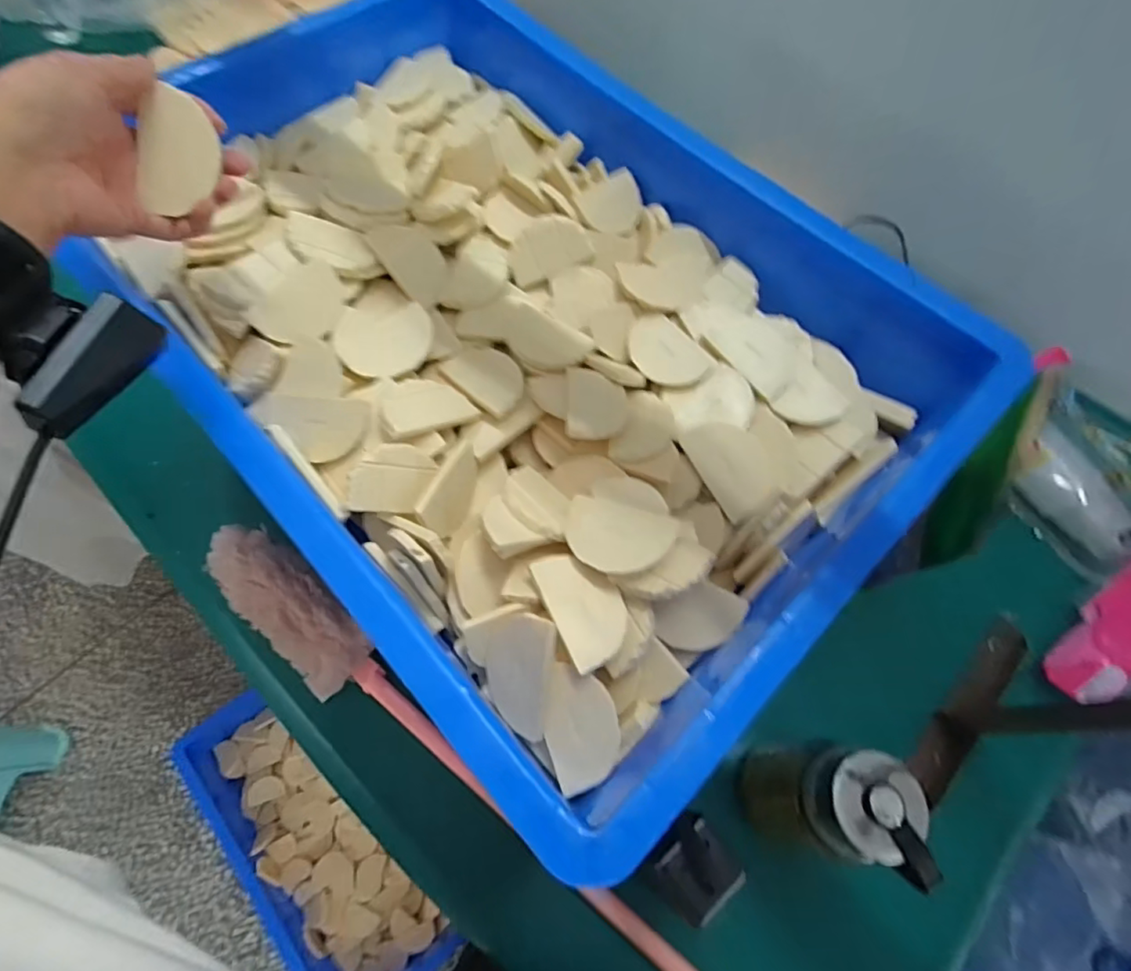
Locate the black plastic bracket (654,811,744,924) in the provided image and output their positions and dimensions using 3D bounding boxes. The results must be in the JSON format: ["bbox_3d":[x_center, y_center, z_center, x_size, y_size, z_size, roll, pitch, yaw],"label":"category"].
[{"bbox_3d":[0.092,0.266,0.397,0.050,0.019,0.051,-38,73,-18],"label":"black plastic bracket"}]

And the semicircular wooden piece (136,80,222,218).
[{"bbox_3d":[-0.220,-0.188,0.326,0.037,0.004,0.062,19,102,-12],"label":"semicircular wooden piece"}]

